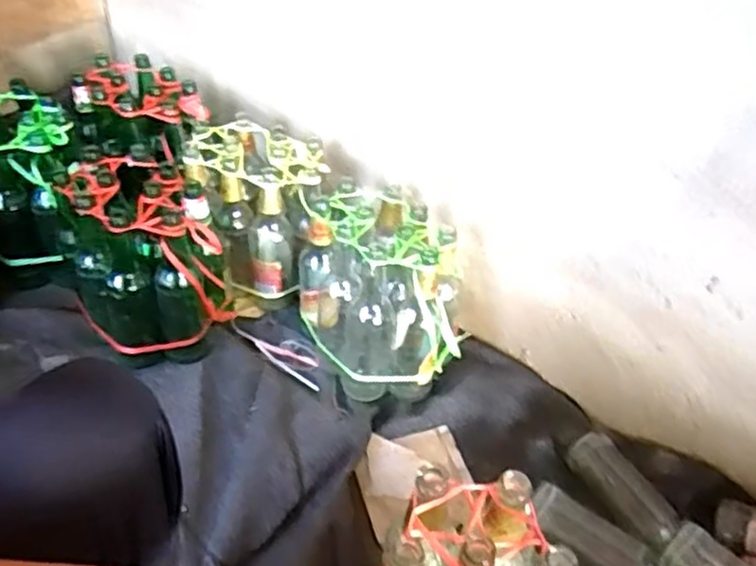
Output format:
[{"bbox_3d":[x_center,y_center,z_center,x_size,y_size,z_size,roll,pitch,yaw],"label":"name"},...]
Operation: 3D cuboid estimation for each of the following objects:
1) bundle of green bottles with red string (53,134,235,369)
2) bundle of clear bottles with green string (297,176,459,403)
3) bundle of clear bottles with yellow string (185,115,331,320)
[{"bbox_3d":[-0.357,-0.043,1.075,0.201,0.243,0.250,-23,51,-27],"label":"bundle of green bottles with red string"},{"bbox_3d":[-0.001,0.009,1.074,0.249,0.228,0.228,3,44,-3],"label":"bundle of clear bottles with green string"},{"bbox_3d":[-0.202,-0.109,1.204,0.206,0.262,0.213,-15,48,-20],"label":"bundle of clear bottles with yellow string"}]

